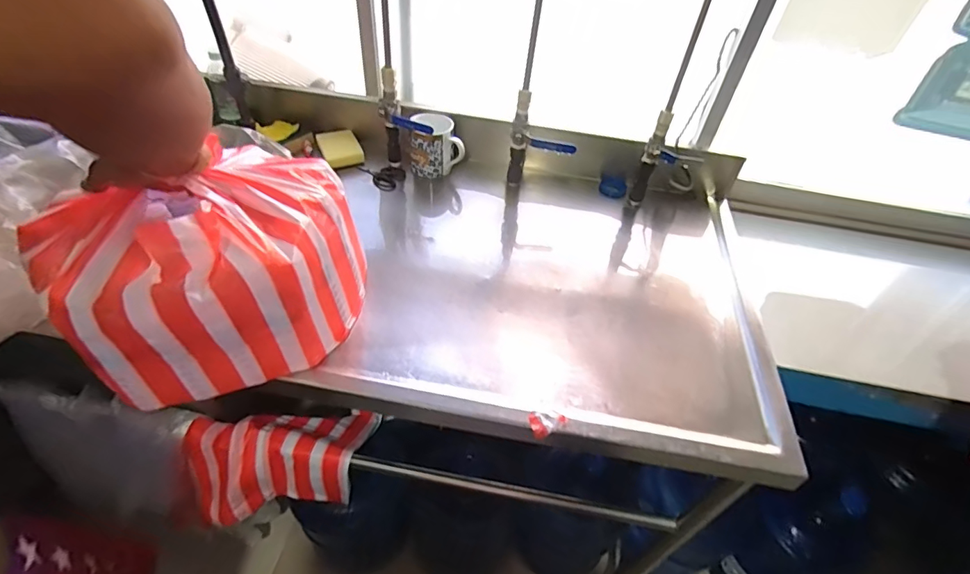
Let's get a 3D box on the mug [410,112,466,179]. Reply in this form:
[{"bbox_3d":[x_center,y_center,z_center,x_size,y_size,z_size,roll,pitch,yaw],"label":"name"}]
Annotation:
[{"bbox_3d":[-0.098,-0.285,0.988,0.109,0.101,0.092,1,46,-5],"label":"mug"}]

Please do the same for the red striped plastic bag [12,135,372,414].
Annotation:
[{"bbox_3d":[-0.314,-0.019,0.612,0.335,0.246,0.204,-32,57,-31],"label":"red striped plastic bag"}]

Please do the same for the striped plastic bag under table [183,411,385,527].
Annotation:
[{"bbox_3d":[-0.388,0.333,0.963,0.347,0.172,0.184,-15,50,-19],"label":"striped plastic bag under table"}]

